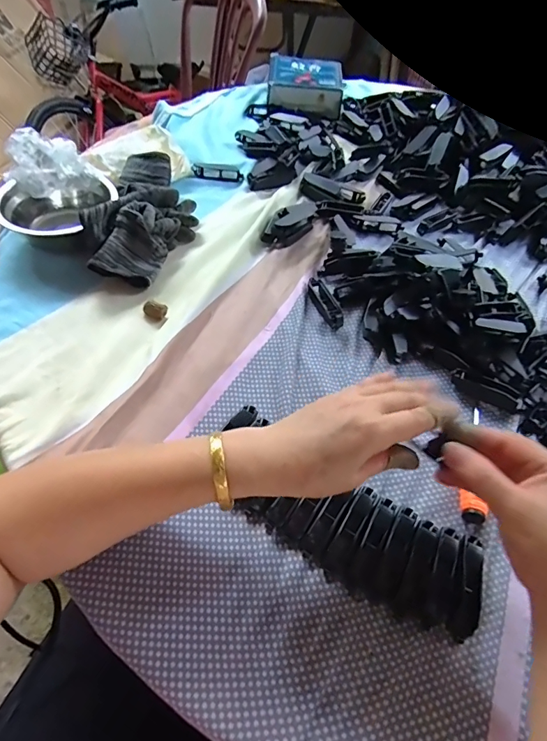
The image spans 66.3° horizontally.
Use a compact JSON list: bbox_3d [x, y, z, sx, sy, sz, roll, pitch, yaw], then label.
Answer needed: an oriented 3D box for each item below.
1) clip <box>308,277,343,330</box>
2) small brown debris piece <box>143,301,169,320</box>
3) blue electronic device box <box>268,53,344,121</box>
[{"bbox_3d":[0.060,-0.078,0.483,0.018,0.013,0.073,-16,57,-17],"label":"clip"},{"bbox_3d":[-0.129,-0.067,0.458,0.025,0.013,0.015,25,56,12],"label":"small brown debris piece"},{"bbox_3d":[0.061,-0.548,0.810,0.139,0.047,0.184,5,54,-2],"label":"blue electronic device box"}]

